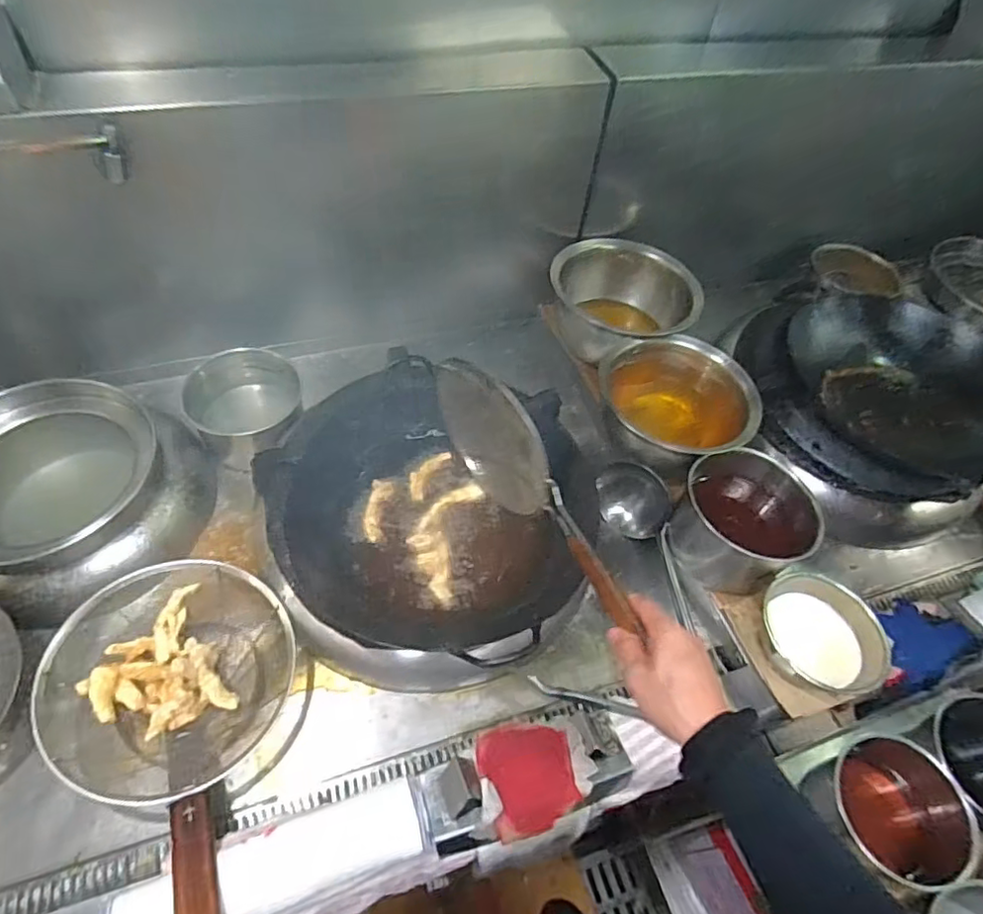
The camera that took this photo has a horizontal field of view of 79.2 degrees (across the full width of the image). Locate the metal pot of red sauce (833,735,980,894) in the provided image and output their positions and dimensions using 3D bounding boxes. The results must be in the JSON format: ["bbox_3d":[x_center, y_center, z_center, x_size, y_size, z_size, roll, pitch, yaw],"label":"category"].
[{"bbox_3d":[0.480,0.452,0.745,0.151,0.161,0.145,3,53,-4],"label":"metal pot of red sauce"}]

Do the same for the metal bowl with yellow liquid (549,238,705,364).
[{"bbox_3d":[0.261,-0.299,1.152,0.227,0.152,0.249,-31,62,-26],"label":"metal bowl with yellow liquid"}]

